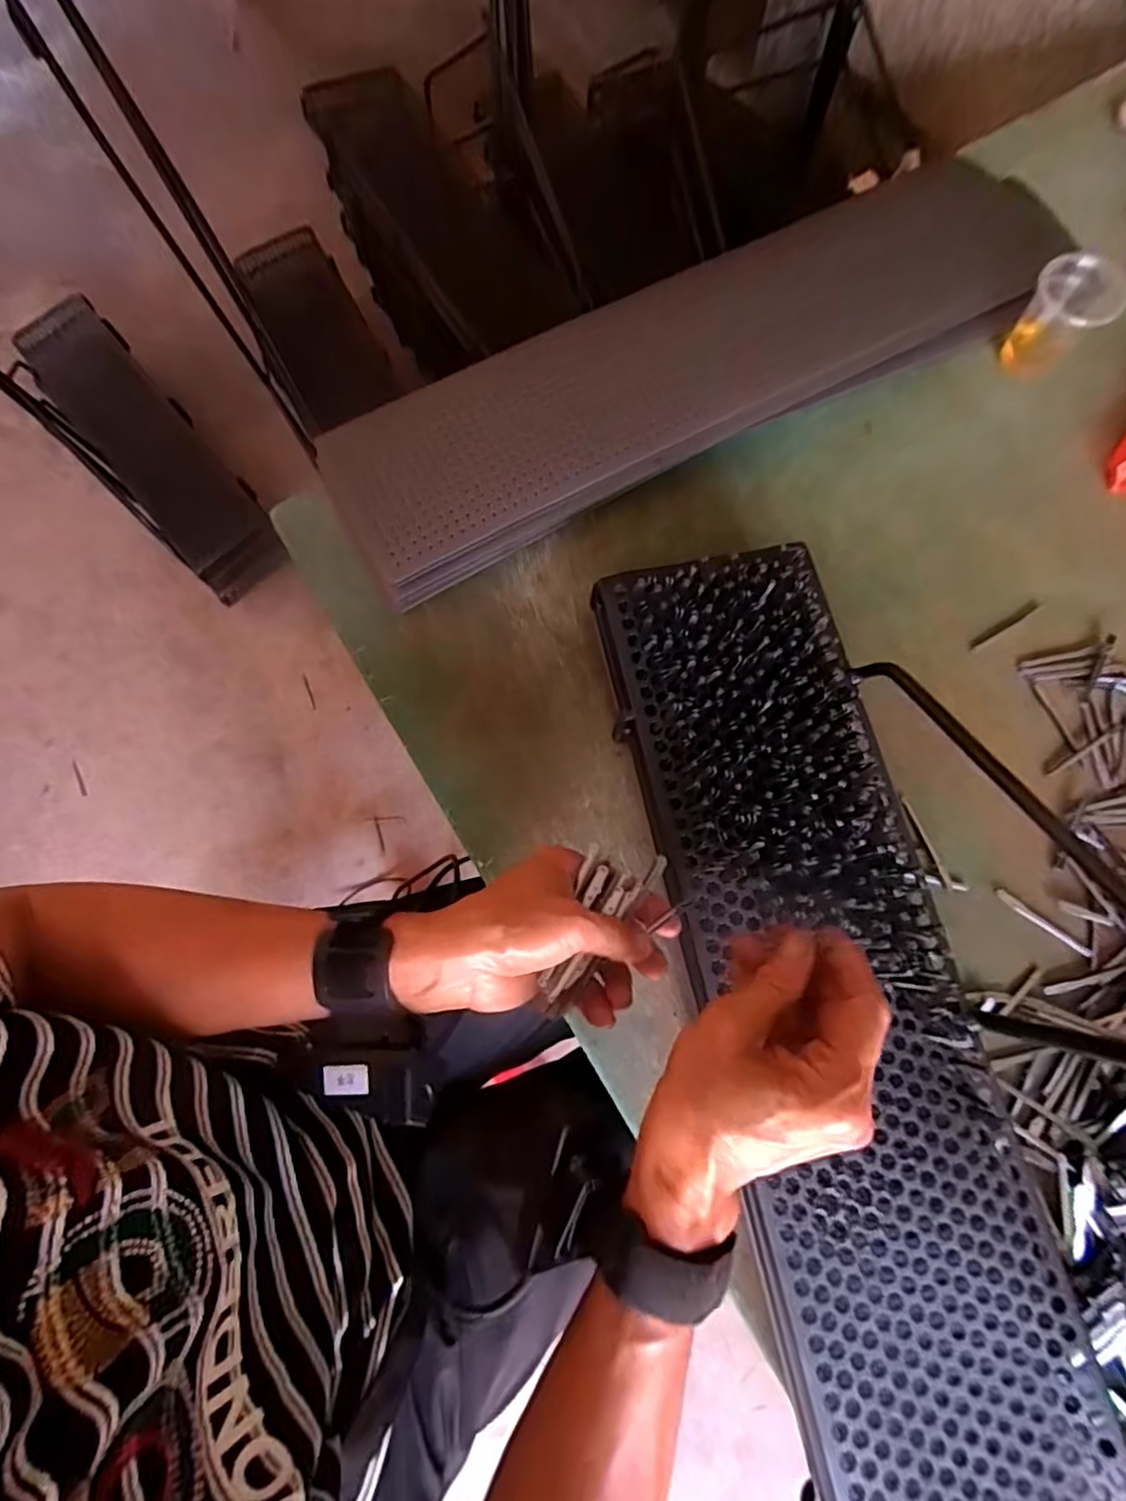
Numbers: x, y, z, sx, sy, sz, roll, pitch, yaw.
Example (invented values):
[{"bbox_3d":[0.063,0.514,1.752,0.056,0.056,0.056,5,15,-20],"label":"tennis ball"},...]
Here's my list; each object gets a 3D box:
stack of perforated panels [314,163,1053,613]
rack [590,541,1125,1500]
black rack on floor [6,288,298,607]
[{"bbox_3d":[0.106,-0.309,0.508,0.597,0.054,0.149,-27,77,-6],"label":"stack of perforated panels"},{"bbox_3d":[0.153,0.159,0.343,0.149,0.045,0.583,-13,77,-2],"label":"rack"},{"bbox_3d":[-0.702,-0.513,1.056,0.163,0.108,0.594,-40,79,-8],"label":"black rack on floor"}]

